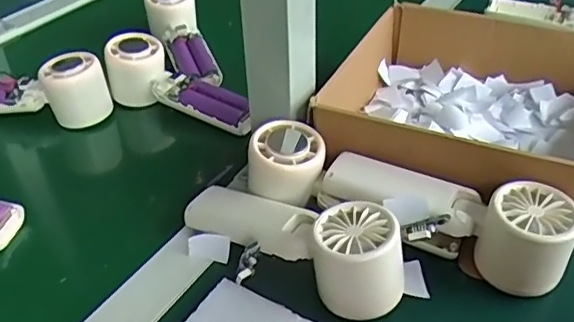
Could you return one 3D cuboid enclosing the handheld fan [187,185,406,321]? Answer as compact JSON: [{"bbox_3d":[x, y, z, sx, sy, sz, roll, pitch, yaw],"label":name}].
[{"bbox_3d":[-0.001,0.046,0.390,0.165,0.050,0.055,20,43,26],"label":"handheld fan"}]

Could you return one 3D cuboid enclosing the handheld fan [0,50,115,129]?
[{"bbox_3d":[-0.249,-0.071,0.563,0.147,0.046,0.046,1,38,5],"label":"handheld fan"}]

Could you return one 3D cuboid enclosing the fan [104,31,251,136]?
[{"bbox_3d":[-0.104,-0.073,0.557,0.159,0.053,0.054,24,45,30],"label":"fan"}]

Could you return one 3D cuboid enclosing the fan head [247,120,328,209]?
[{"bbox_3d":[-0.001,-0.001,0.434,0.058,0.034,0.055,3,38,7],"label":"fan head"}]

